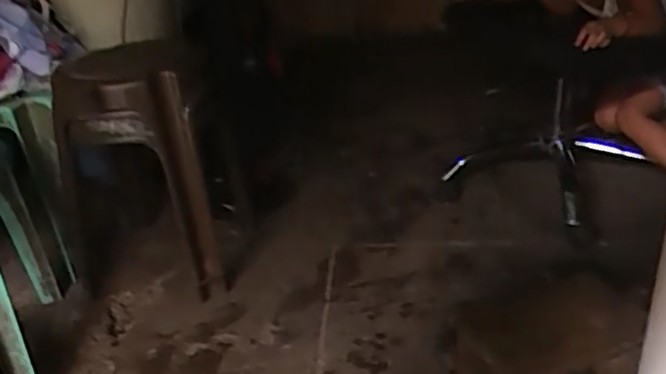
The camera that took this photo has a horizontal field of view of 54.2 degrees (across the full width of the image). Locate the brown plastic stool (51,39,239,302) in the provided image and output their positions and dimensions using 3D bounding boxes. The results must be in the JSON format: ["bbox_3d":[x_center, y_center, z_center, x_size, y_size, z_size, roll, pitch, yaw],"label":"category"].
[{"bbox_3d":[-0.363,-0.020,1.281,0.272,0.471,0.265,-15,29,-21],"label":"brown plastic stool"}]

